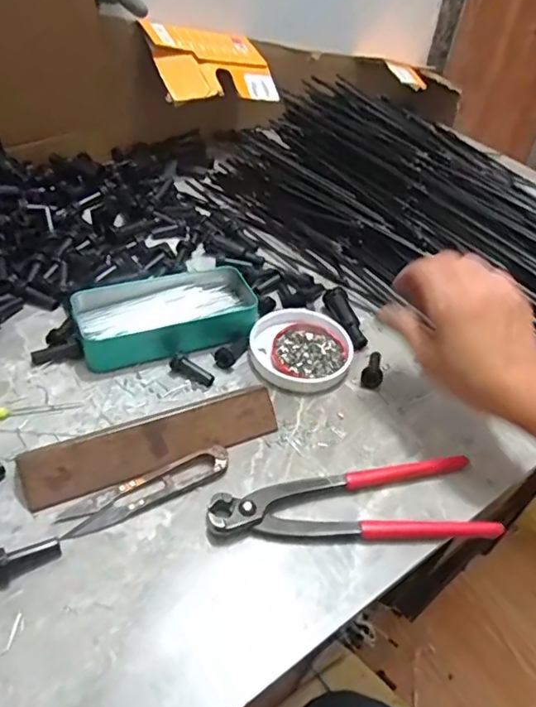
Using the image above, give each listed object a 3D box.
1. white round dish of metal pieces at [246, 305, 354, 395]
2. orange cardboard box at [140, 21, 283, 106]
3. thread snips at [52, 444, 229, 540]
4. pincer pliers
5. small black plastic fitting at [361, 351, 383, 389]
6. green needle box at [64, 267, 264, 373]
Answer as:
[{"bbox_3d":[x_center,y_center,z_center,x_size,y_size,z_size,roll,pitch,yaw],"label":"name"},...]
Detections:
[{"bbox_3d":[0.029,-0.004,0.492,0.087,0.014,0.088,4,44,-4],"label":"white round dish of metal pieces"},{"bbox_3d":[-0.068,-0.355,0.679,0.154,0.022,0.110,-19,75,-37],"label":"orange cardboard box"},{"bbox_3d":[-0.081,0.092,0.379,0.117,0.006,0.025,-20,51,-26],"label":"thread snips"},{"bbox_3d":[0.057,0.102,0.380,0.190,0.017,0.059,-2,45,-10],"label":"pincer pliers"},{"bbox_3d":[0.091,0.014,0.481,0.018,0.010,0.037,18,45,10],"label":"small black plastic fitting"},{"bbox_3d":[-0.086,-0.036,0.484,0.151,0.029,0.075,-13,48,-20],"label":"green needle box"}]

